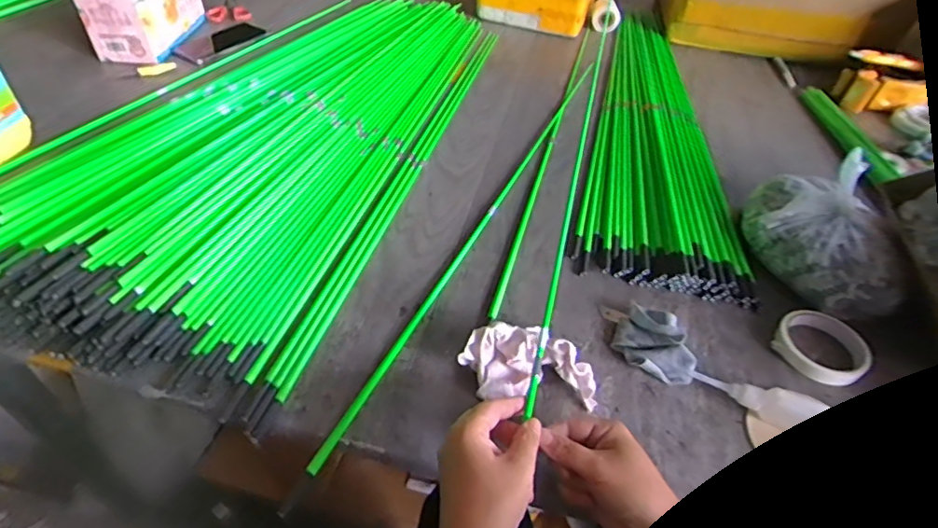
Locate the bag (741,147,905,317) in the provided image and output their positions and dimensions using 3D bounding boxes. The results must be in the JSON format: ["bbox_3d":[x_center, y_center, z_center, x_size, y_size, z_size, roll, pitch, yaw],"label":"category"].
[{"bbox_3d":[0.427,-0.050,0.629,0.151,0.116,0.178,14,48,6],"label":"bag"}]

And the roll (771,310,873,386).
[{"bbox_3d":[0.377,0.091,0.565,0.094,0.028,0.082,38,54,24],"label":"roll"}]

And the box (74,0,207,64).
[{"bbox_3d":[-0.579,-0.467,0.942,0.119,0.120,0.213,7,48,-1],"label":"box"}]

